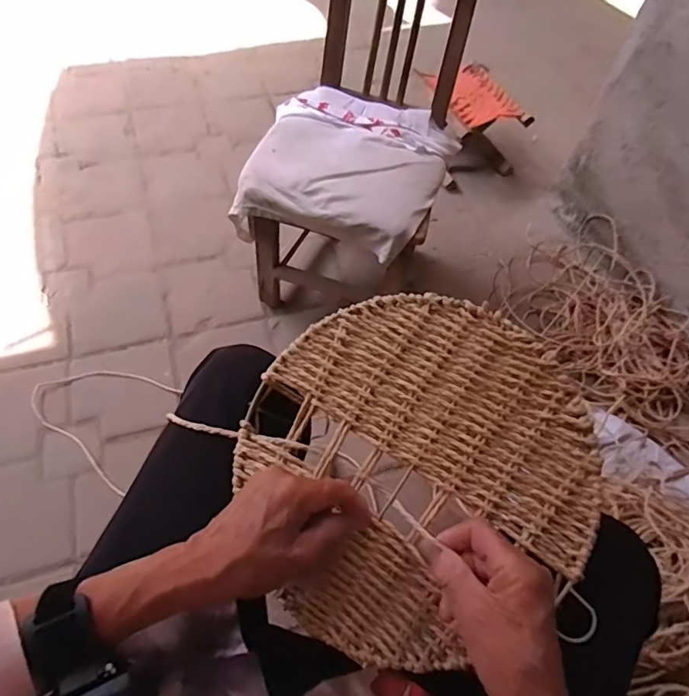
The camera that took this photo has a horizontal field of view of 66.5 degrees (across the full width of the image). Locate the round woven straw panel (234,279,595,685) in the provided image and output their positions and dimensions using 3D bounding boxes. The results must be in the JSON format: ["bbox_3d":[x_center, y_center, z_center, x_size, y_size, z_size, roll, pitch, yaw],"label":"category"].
[{"bbox_3d":[0.054,0.087,0.420,0.263,0.005,0.263,-2,77,8],"label":"round woven straw panel"}]

